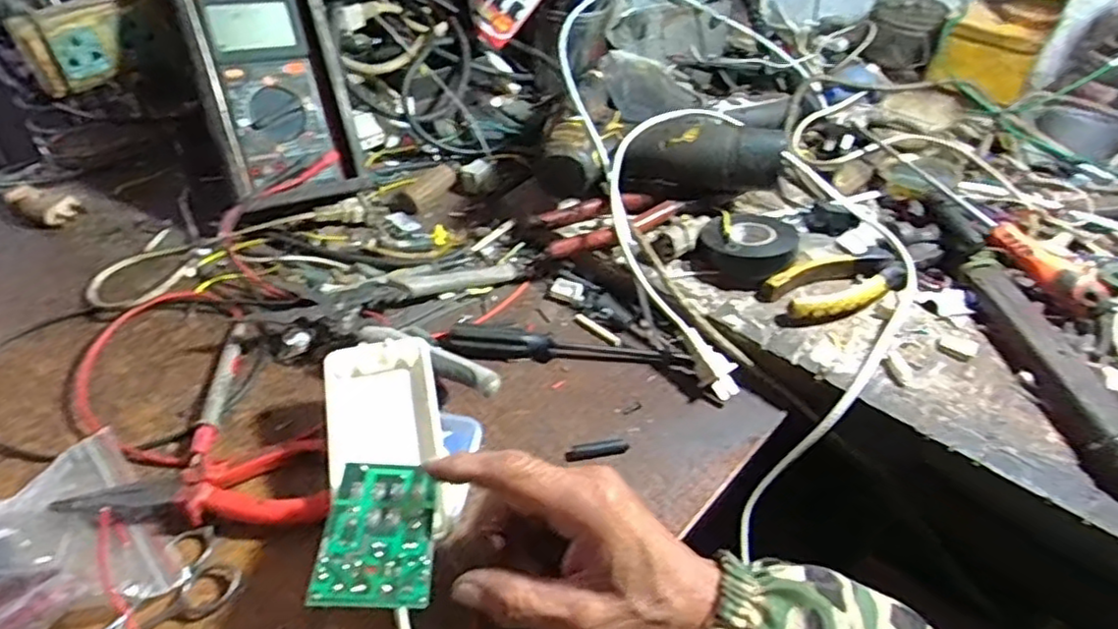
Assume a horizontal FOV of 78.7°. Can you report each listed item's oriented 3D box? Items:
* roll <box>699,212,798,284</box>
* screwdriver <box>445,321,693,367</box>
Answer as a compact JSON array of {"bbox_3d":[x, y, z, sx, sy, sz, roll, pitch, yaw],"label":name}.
[{"bbox_3d":[0.149,-0.056,0.540,0.070,0.033,0.061,12,45,7],"label":"roll"},{"bbox_3d":[0.009,0.024,0.488,0.171,0.026,0.020,3,45,-3],"label":"screwdriver"}]

